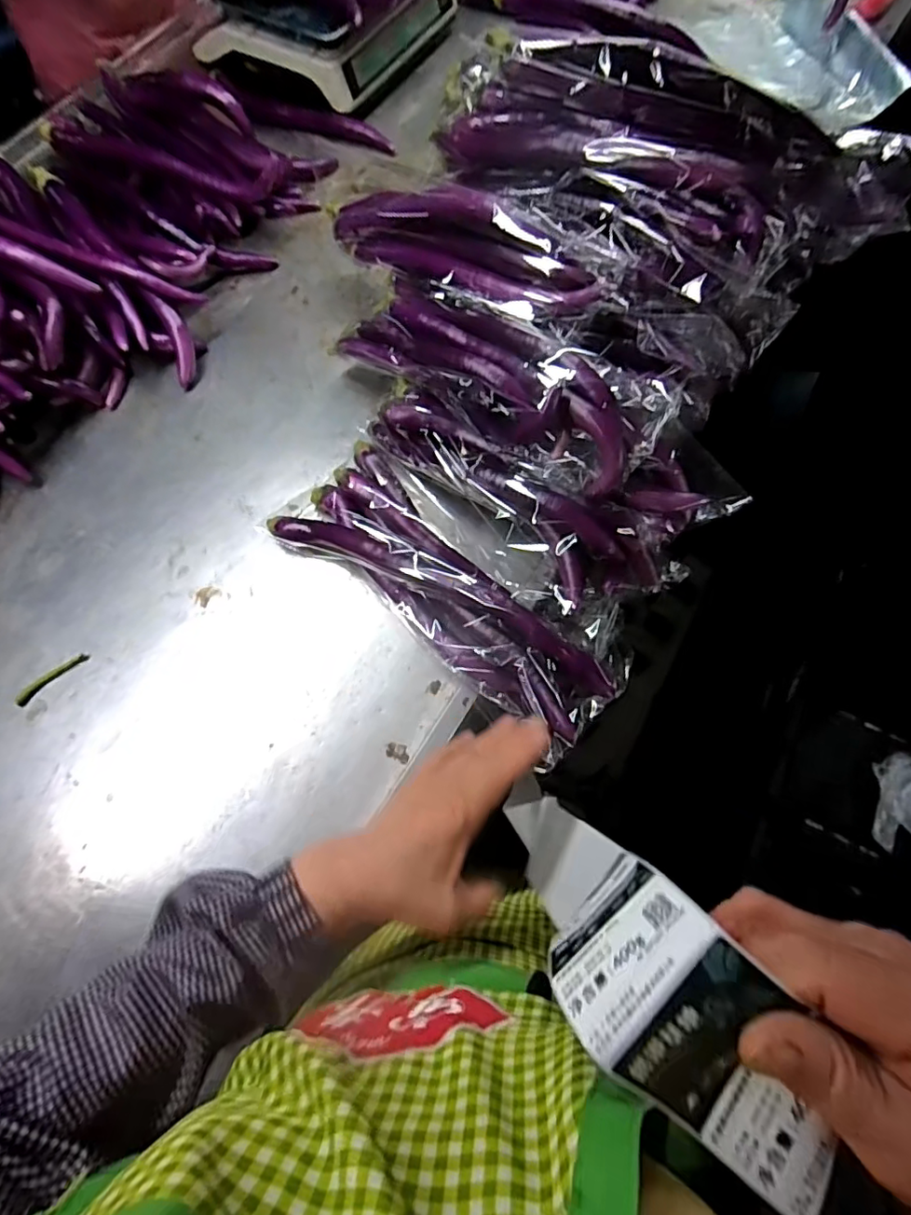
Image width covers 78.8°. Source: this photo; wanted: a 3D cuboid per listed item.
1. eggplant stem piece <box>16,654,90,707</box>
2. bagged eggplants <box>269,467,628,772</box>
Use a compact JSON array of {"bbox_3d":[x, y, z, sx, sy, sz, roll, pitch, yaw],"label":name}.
[{"bbox_3d":[-0.424,0.074,0.582,0.079,0.006,0.013,-41,74,-11],"label":"eggplant stem piece"},{"bbox_3d":[-0.014,-0.018,0.559,0.376,0.082,0.126,36,76,14],"label":"bagged eggplants"}]

